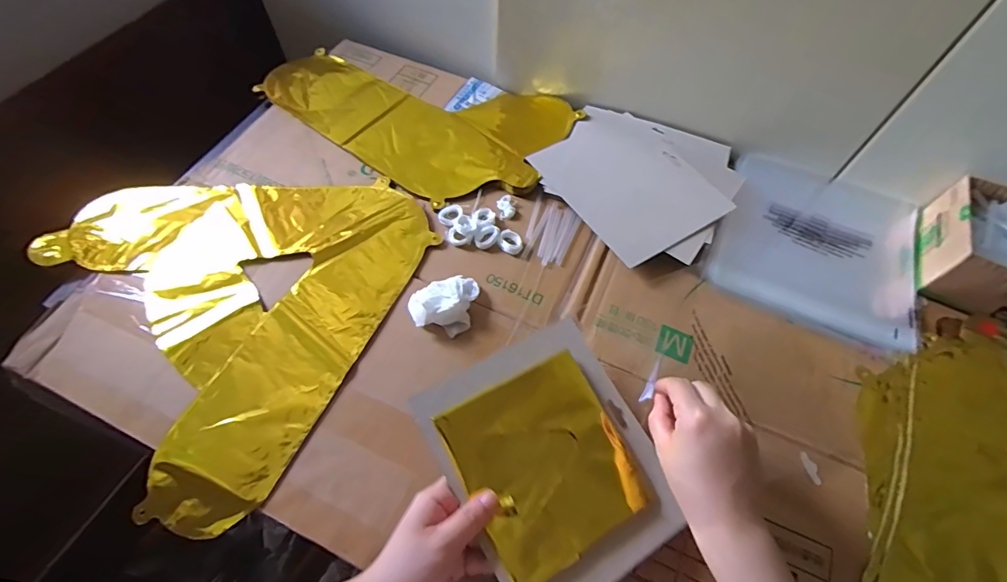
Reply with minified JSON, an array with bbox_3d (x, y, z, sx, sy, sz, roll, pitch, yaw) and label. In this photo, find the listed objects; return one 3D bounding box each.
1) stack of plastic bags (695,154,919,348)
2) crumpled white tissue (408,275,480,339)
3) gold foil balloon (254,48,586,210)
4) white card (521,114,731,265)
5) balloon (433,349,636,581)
[{"bbox_3d":[0.362,-0.062,0.548,0.215,0.024,0.235,22,61,10],"label":"stack of plastic bags"},{"bbox_3d":[-0.060,0.008,0.472,0.061,0.026,0.065,13,60,5],"label":"crumpled white tissue"},{"bbox_3d":[-0.117,-0.244,0.620,0.390,0.011,0.224,30,63,14],"label":"gold foil balloon"},{"bbox_3d":[0.149,-0.128,0.556,0.157,0.009,0.186,-30,65,-15],"label":"white card"},{"bbox_3d":[0.033,0.134,0.371,0.124,0.028,0.135,-26,64,-16],"label":"balloon"}]

